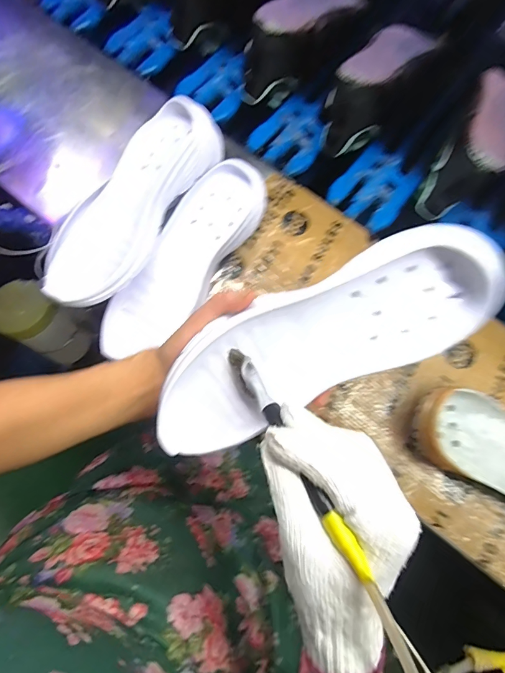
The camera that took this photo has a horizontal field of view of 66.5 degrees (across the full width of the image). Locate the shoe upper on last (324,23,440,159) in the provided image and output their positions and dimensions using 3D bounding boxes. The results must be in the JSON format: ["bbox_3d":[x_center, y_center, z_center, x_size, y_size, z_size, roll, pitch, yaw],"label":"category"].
[{"bbox_3d":[0.163,-0.334,0.504,0.070,0.104,0.205,35,79,8],"label":"shoe upper on last"}]

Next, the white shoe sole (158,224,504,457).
[{"bbox_3d":[0.042,0.007,0.287,0.253,0.041,0.086,-28,77,12],"label":"white shoe sole"}]

